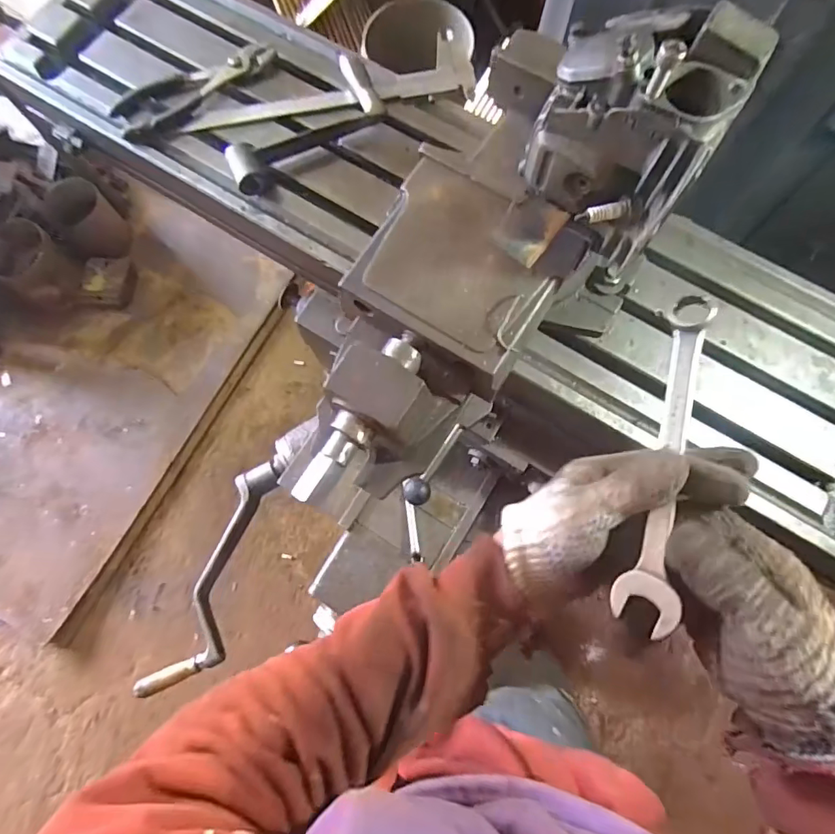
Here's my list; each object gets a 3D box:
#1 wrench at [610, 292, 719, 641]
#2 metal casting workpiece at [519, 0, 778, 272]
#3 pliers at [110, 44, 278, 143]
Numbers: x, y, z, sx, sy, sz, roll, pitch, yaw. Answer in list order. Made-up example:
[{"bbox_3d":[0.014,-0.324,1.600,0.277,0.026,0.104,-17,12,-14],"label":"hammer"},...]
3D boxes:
[{"bbox_3d":[0.157,0.024,0.317,0.037,0.009,0.214,6,78,33],"label":"wrench"},{"bbox_3d":[0.137,-0.189,0.322,0.110,0.118,0.109,27,77,6],"label":"metal casting workpiece"},{"bbox_3d":[-0.260,-0.386,0.578,0.190,0.019,0.064,-35,79,-9],"label":"pliers"}]

